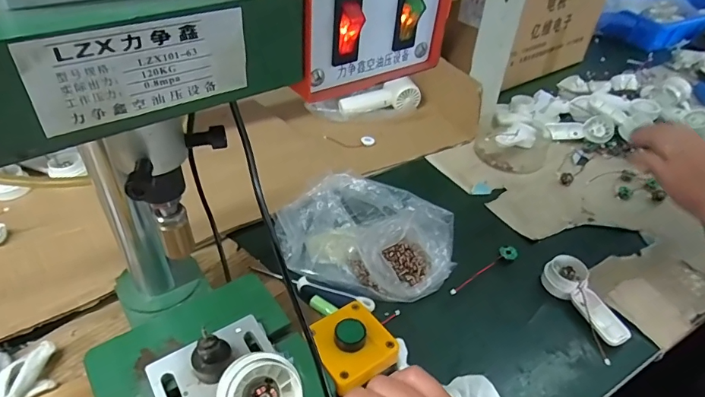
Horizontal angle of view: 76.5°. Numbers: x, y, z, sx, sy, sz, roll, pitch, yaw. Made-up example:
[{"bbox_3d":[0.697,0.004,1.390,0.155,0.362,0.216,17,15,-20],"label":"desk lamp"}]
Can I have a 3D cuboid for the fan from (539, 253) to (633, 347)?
[{"bbox_3d":[0.268,0.111,0.505,0.045,0.027,0.109,-17,43,-22],"label":"fan"}]

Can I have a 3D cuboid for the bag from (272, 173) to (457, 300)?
[{"bbox_3d":[0.017,0.042,0.541,0.208,0.066,0.146,14,41,14],"label":"bag"}]

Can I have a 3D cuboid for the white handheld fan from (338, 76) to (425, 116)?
[{"bbox_3d":[0.051,-0.185,0.822,0.151,0.045,0.066,-11,41,-16],"label":"white handheld fan"}]

